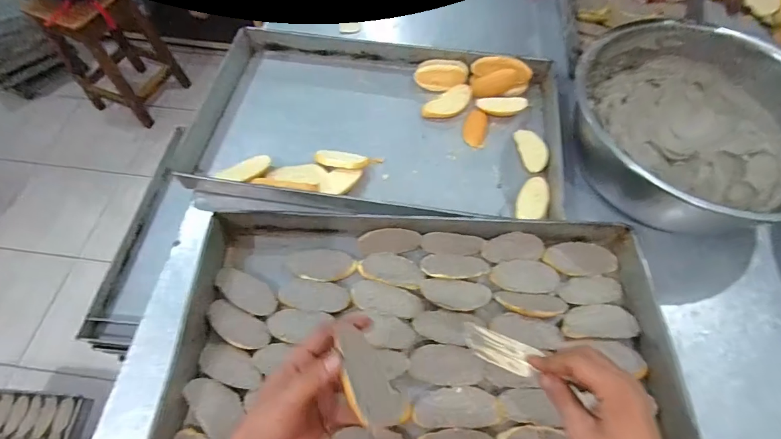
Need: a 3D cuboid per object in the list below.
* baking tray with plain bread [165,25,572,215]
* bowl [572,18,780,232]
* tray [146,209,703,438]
[{"bbox_3d":[-0.022,-0.177,0.725,0.629,0.066,0.389,4,61,1],"label":"baking tray with plain bread"},{"bbox_3d":[0.483,-0.147,0.640,0.344,0.127,0.383,-17,62,-10],"label":"bowl"},{"bbox_3d":[0.037,0.166,0.511,0.616,0.053,0.386,2,61,0],"label":"tray"}]

